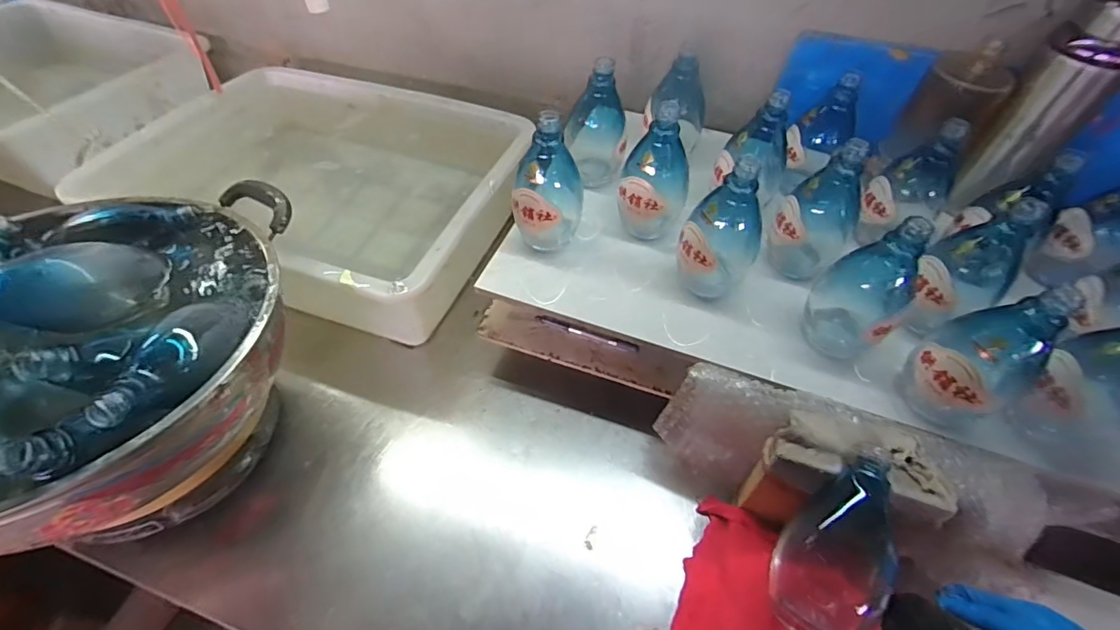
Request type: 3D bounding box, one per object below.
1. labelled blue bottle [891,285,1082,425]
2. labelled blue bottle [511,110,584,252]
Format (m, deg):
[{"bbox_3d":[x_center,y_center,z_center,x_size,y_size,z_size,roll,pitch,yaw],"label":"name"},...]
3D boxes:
[{"bbox_3d":[0.339,0.031,0.387,0.076,0.144,0.071,-27,58,-20],"label":"labelled blue bottle"},{"bbox_3d":[-0.012,-0.129,0.490,0.061,0.139,0.058,1,53,-1],"label":"labelled blue bottle"}]

